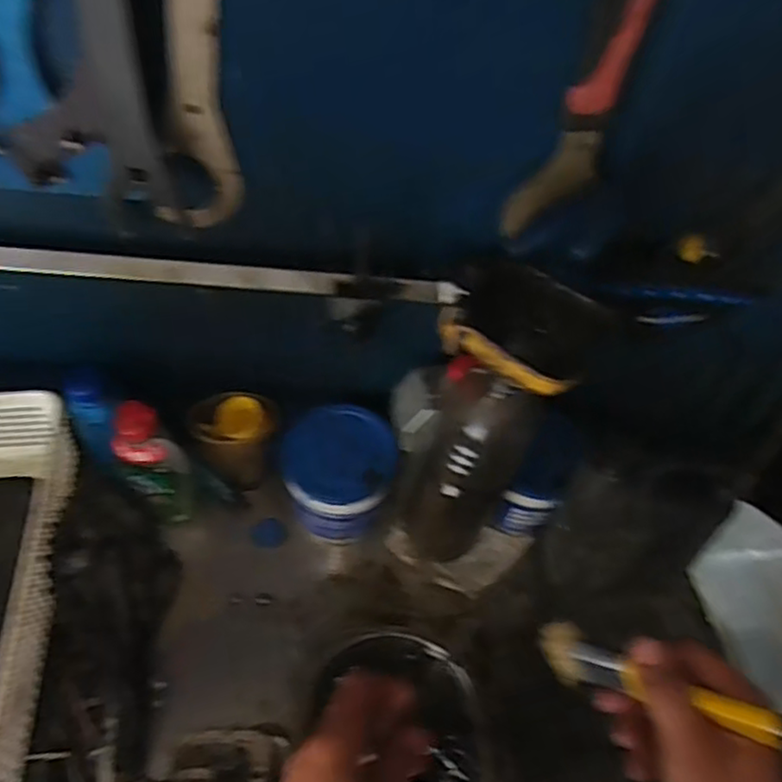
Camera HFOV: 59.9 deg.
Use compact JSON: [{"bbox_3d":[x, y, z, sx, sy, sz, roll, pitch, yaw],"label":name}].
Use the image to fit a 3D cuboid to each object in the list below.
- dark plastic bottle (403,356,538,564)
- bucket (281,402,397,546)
[{"bbox_3d":[0.061,0.072,0.587,0.083,0.238,0.059,21,52,11],"label":"dark plastic bottle"},{"bbox_3d":[-0.050,0.081,0.649,0.104,0.098,0.095,11,51,3],"label":"bucket"}]

